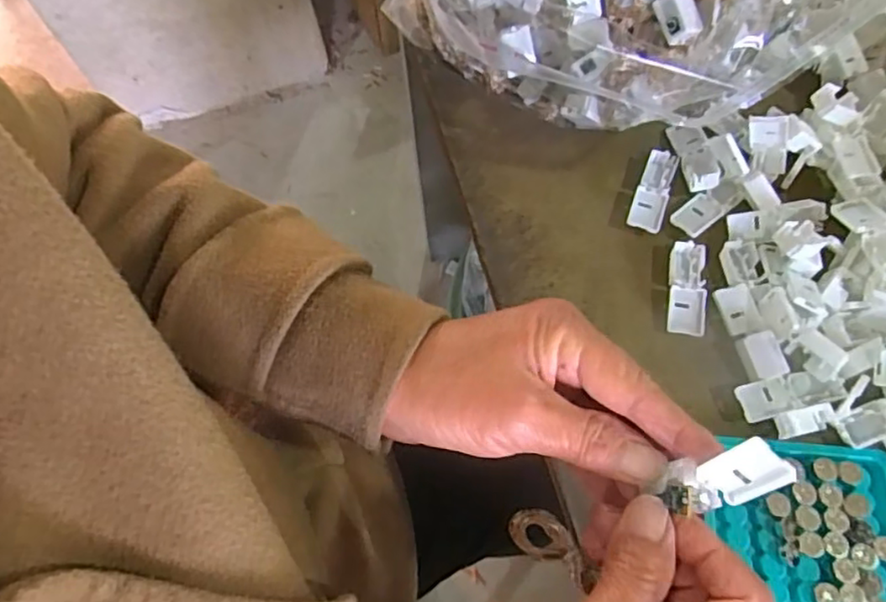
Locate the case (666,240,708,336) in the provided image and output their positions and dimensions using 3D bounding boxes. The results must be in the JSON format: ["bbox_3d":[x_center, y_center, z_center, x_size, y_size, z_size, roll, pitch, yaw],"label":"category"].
[{"bbox_3d":[0.138,-0.007,0.360,0.020,0.009,0.054,8,66,7],"label":"case"}]

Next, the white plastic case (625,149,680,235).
[{"bbox_3d":[0.128,-0.066,0.387,0.020,0.012,0.056,19,68,11],"label":"white plastic case"}]

